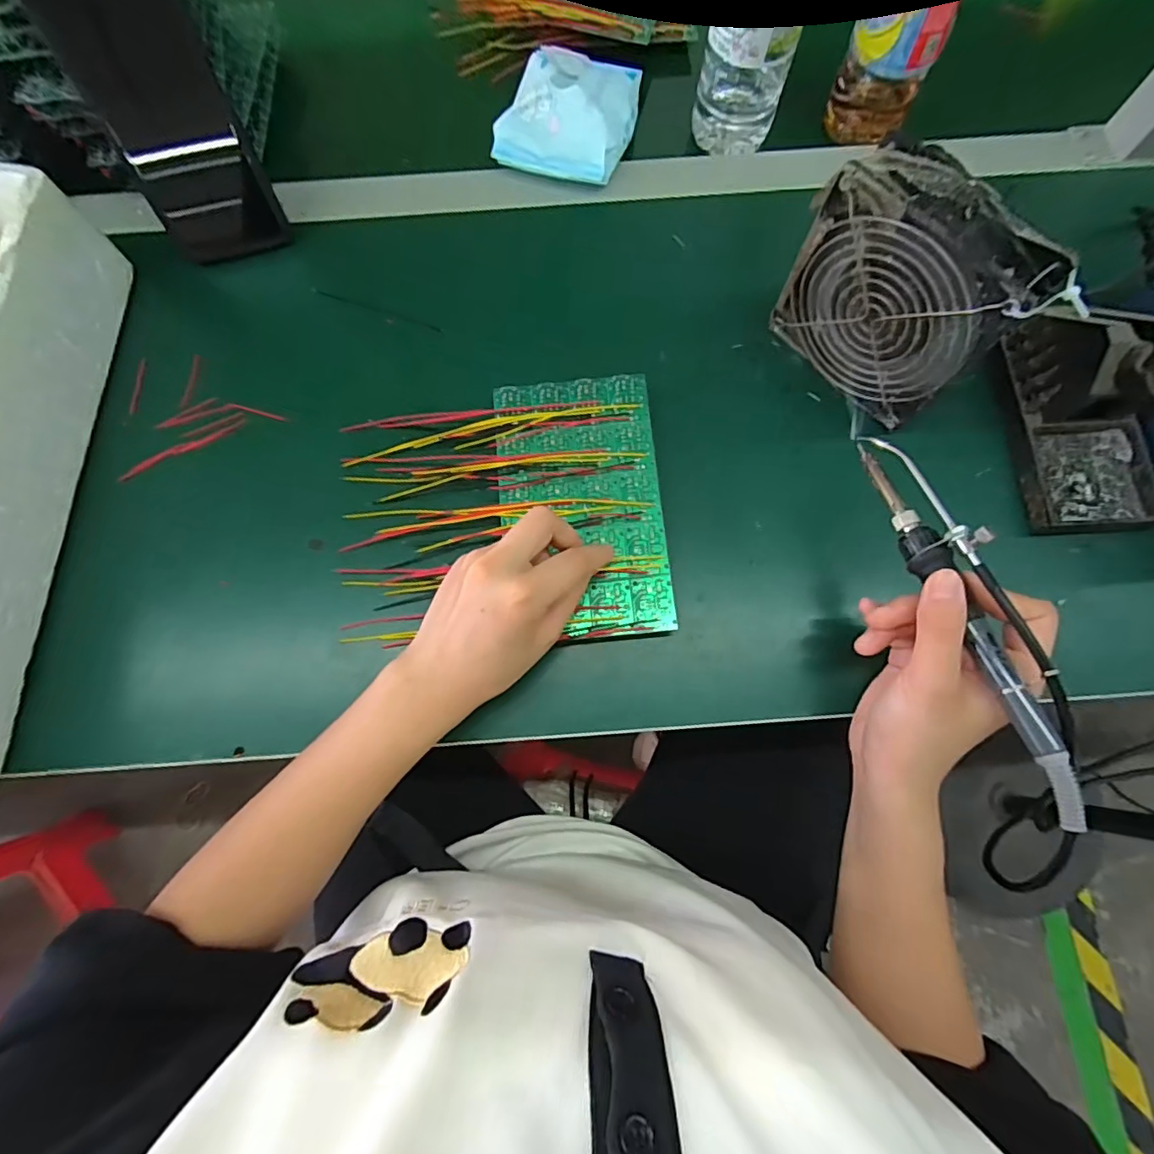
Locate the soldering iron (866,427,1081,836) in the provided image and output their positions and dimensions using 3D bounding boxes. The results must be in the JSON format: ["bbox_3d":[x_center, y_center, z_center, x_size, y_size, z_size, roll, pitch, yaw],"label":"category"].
[{"bbox_3d":[0.192,0.012,0.266,0.023,0.030,0.205,-13,69,-3],"label":"soldering iron"}]

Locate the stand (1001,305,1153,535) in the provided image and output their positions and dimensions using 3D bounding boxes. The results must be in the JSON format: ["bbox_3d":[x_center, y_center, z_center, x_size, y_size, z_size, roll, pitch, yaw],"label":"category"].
[{"bbox_3d":[0.327,-0.103,0.337,0.075,0.075,0.134,-4,75,-1],"label":"stand"}]

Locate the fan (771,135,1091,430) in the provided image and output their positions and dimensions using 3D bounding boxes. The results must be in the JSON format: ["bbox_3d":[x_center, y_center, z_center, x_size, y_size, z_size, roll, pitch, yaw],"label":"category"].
[{"bbox_3d":[0.190,-0.163,0.327,0.039,0.126,0.122,-40,79,-9],"label":"fan"}]

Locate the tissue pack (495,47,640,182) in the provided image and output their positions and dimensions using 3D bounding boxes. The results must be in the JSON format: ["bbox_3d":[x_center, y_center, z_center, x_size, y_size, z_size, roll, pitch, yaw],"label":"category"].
[{"bbox_3d":[-0.007,-0.360,0.418,0.096,0.034,0.098,15,76,4],"label":"tissue pack"}]

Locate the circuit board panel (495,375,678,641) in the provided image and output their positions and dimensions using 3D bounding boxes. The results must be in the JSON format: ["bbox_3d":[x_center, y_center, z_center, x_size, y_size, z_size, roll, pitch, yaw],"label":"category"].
[{"bbox_3d":[0.003,-0.048,0.347,0.101,0.010,0.170,-5,73,-1],"label":"circuit board panel"}]

